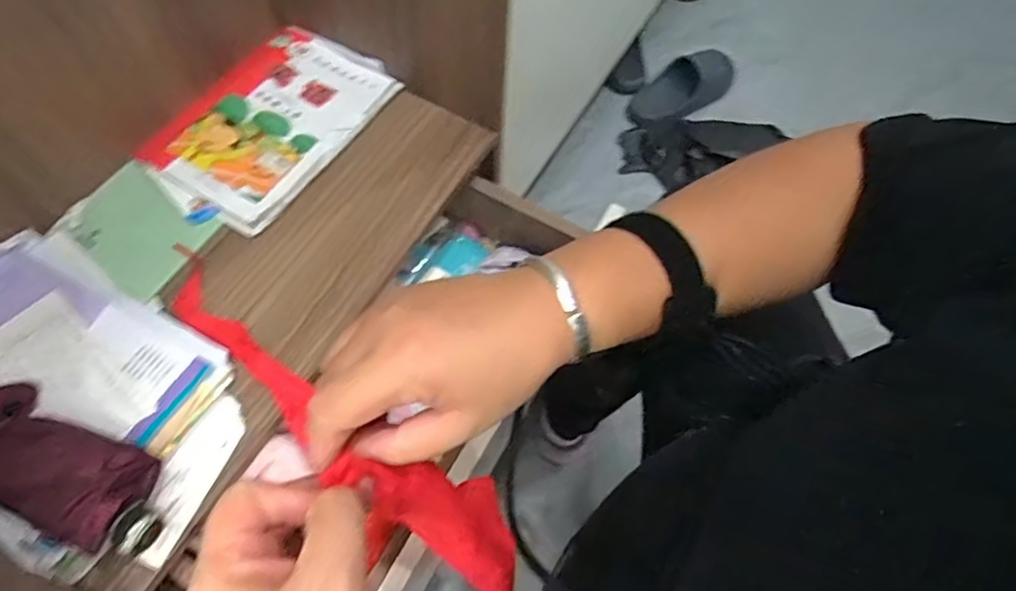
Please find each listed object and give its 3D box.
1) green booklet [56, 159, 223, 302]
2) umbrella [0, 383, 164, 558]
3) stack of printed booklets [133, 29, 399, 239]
[{"bbox_3d":[-0.396,-0.073,0.651,0.150,0.012,0.107,33,67,14],"label":"green booklet"},{"bbox_3d":[-0.382,0.122,0.477,0.241,0.052,0.075,23,63,9],"label":"umbrella"},{"bbox_3d":[-0.281,-0.213,0.721,0.200,0.026,0.263,33,67,14],"label":"stack of printed booklets"}]

